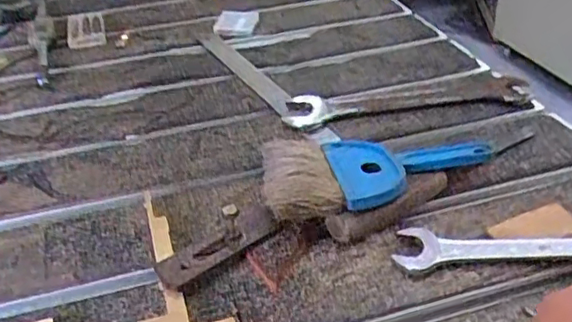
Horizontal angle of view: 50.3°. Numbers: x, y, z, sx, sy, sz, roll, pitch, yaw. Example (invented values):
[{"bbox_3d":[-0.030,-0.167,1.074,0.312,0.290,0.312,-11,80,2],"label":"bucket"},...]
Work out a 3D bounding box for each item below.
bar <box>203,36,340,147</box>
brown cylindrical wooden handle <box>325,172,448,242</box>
[{"bbox_3d":[-0.051,-0.111,0.722,0.031,0.004,0.252,-17,36,-20],"label":"bar"},{"bbox_3d":[0.083,0.035,0.469,0.112,0.026,0.019,-22,38,-25],"label":"brown cylindrical wooden handle"}]

